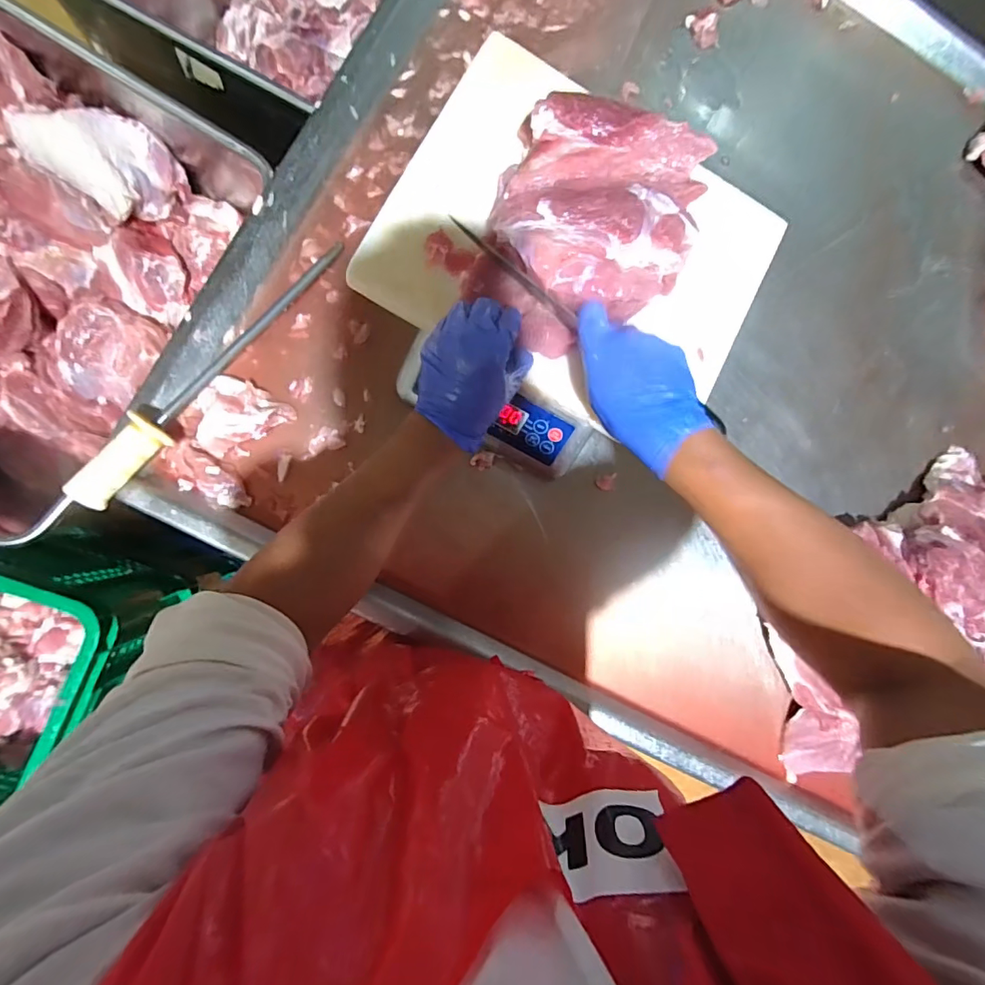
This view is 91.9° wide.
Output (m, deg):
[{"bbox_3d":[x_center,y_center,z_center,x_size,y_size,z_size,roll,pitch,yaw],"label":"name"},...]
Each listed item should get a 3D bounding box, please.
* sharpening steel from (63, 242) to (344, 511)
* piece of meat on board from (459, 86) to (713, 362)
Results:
[{"bbox_3d":[-0.305,-0.141,0.522,0.049,0.058,0.383,40,82,-5],"label":"sharpening steel"},{"bbox_3d":[0.088,-0.239,0.437,0.178,0.070,0.219,18,85,-7],"label":"piece of meat on board"}]

